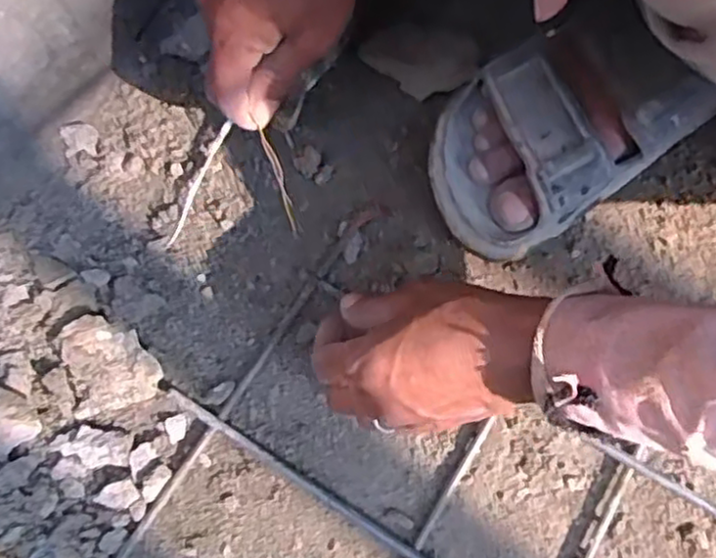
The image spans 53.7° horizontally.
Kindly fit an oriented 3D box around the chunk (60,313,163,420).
[{"bbox_3d":[-0.143,0.048,0.410,0.050,0.020,0.053,-17,77,-4],"label":"chunk"}]

